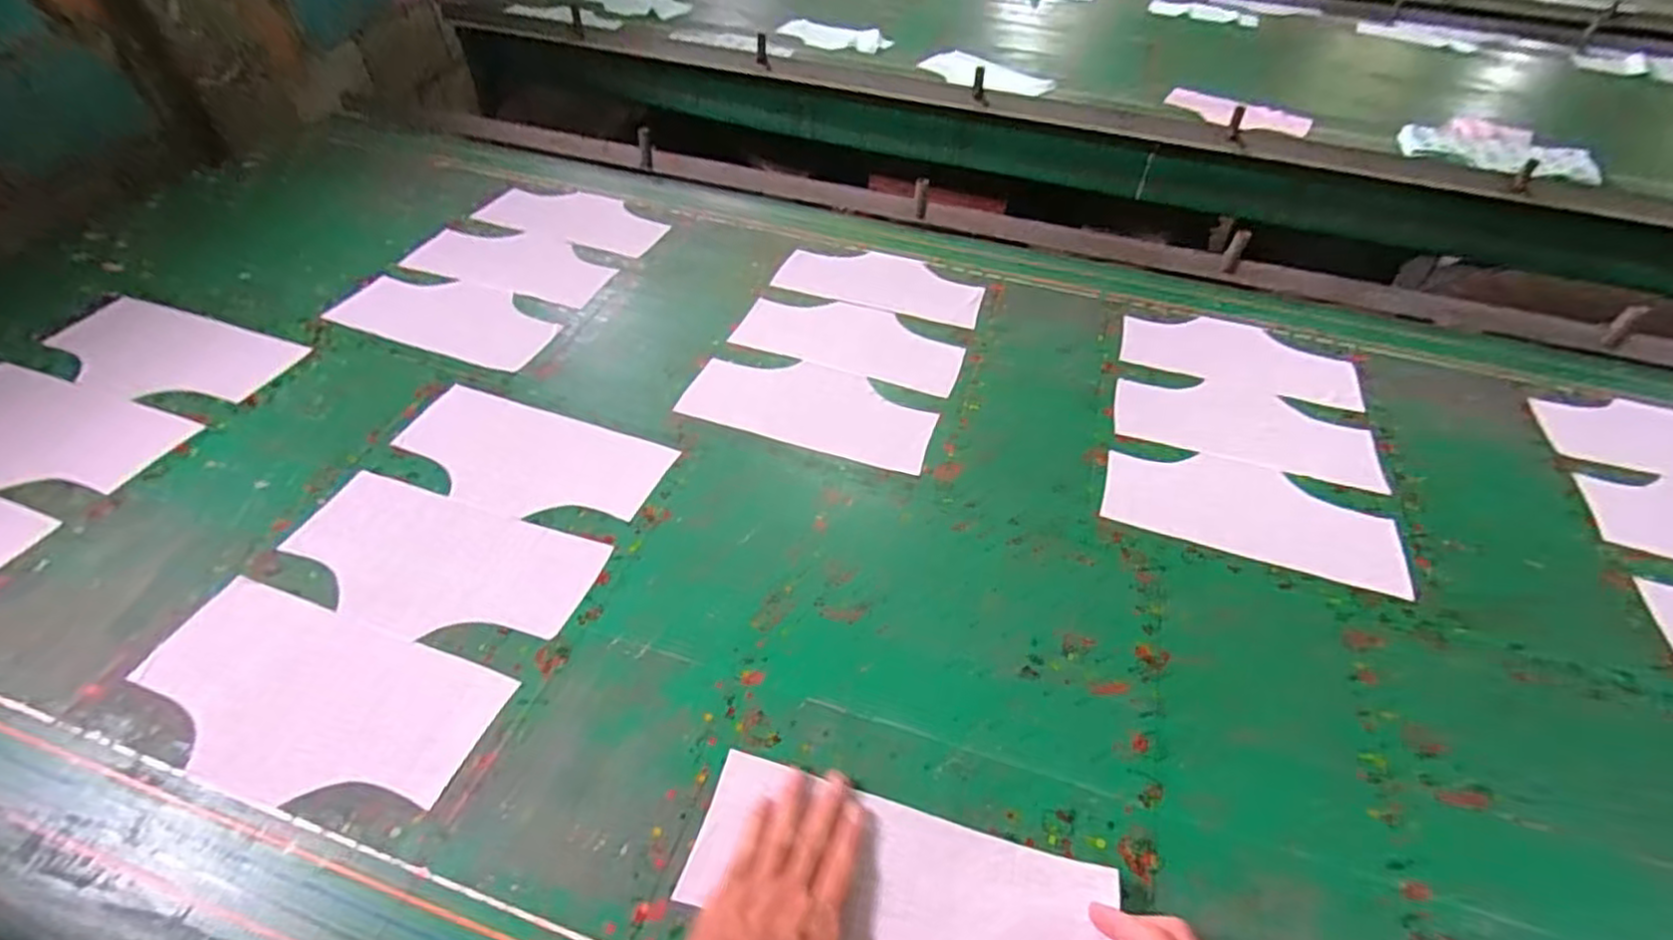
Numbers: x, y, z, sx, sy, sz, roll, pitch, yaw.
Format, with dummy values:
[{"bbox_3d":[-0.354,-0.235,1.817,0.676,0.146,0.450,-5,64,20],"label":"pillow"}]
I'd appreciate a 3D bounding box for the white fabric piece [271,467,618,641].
[{"bbox_3d":[-0.388,0.087,0.679,0.302,0.007,0.146,16,47,11],"label":"white fabric piece"}]

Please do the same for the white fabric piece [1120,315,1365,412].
[{"bbox_3d":[0.558,-0.163,0.979,0.303,0.007,0.149,16,47,11],"label":"white fabric piece"}]

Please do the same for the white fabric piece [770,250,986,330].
[{"bbox_3d":[0.070,-0.291,1.073,0.304,0.009,0.141,16,47,10],"label":"white fabric piece"}]

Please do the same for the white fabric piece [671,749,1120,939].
[{"bbox_3d":[0.034,0.318,0.503,0.297,0.018,0.149,13,49,12],"label":"white fabric piece"}]

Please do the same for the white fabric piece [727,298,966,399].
[{"bbox_3d":[0.023,-0.184,0.972,0.301,0.008,0.157,15,47,10],"label":"white fabric piece"}]

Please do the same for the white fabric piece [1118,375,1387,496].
[{"bbox_3d":[0.510,-0.057,0.883,0.306,0.007,0.149,15,47,10],"label":"white fabric piece"}]

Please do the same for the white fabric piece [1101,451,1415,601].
[{"bbox_3d":[0.459,0.042,0.784,0.305,0.005,0.145,17,47,11],"label":"white fabric piece"}]

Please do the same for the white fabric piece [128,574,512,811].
[{"bbox_3d":[-0.437,0.189,0.581,0.298,0.005,0.144,16,47,11],"label":"white fabric piece"}]

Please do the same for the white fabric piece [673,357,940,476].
[{"bbox_3d":[-0.030,-0.082,0.867,0.299,0.006,0.147,15,46,10],"label":"white fabric piece"}]

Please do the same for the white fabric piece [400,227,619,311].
[{"bbox_3d":[-0.474,-0.309,1.037,0.295,0.008,0.136,16,47,11],"label":"white fabric piece"}]

